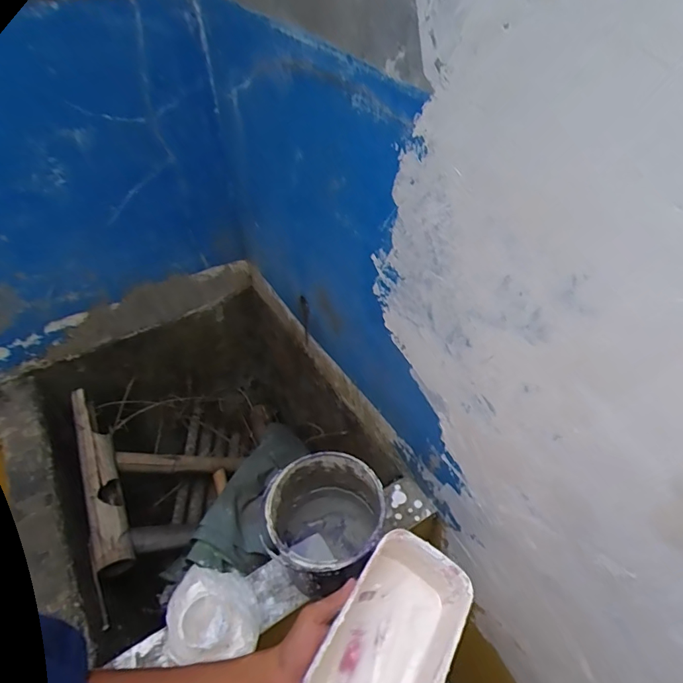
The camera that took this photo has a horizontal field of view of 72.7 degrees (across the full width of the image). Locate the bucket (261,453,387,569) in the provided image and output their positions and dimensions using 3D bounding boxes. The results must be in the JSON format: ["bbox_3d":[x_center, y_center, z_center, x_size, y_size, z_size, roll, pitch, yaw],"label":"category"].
[{"bbox_3d":[-0.028,0.316,0.794,0.185,0.186,0.193,20,51,18],"label":"bucket"}]

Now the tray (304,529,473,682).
[{"bbox_3d":[0.052,0.303,0.472,0.108,0.086,0.187,23,52,20],"label":"tray"}]

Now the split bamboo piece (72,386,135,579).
[{"bbox_3d":[-0.583,0.314,1.119,0.073,0.076,0.484,-21,50,-17],"label":"split bamboo piece"}]

